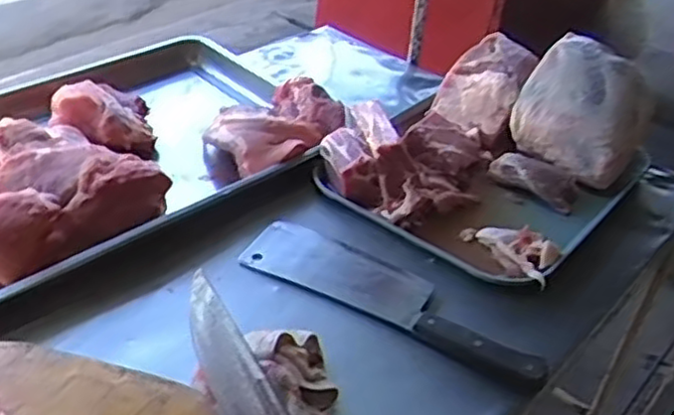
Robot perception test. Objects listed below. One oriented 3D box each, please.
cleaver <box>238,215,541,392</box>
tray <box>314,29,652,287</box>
[{"bbox_3d":[0.061,0.095,0.791,0.355,0.029,0.087,24,39,21],"label":"cleaver"},{"bbox_3d":[0.212,-0.097,0.973,0.339,0.152,0.408,29,42,27],"label":"tray"}]

